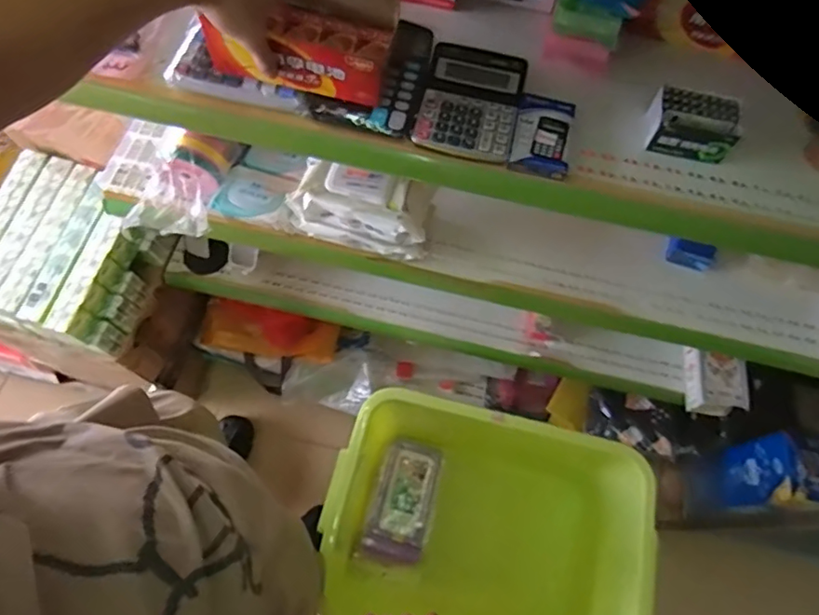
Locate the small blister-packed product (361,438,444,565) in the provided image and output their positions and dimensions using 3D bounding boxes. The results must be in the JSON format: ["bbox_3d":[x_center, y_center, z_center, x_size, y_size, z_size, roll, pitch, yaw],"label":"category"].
[{"bbox_3d":[-0.008,0.389,1.125,0.118,0.038,0.233,18,68,5],"label":"small blister-packed product"}]

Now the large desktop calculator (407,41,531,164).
[{"bbox_3d":[0.072,-0.240,0.642,0.111,0.018,0.139,13,68,3],"label":"large desktop calculator"}]

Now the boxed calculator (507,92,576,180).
[{"bbox_3d":[0.153,-0.199,0.634,0.066,0.012,0.104,12,67,3],"label":"boxed calculator"}]

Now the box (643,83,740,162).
[{"bbox_3d":[0.322,-0.209,0.632,0.090,0.042,0.065,13,68,3],"label":"box"}]

